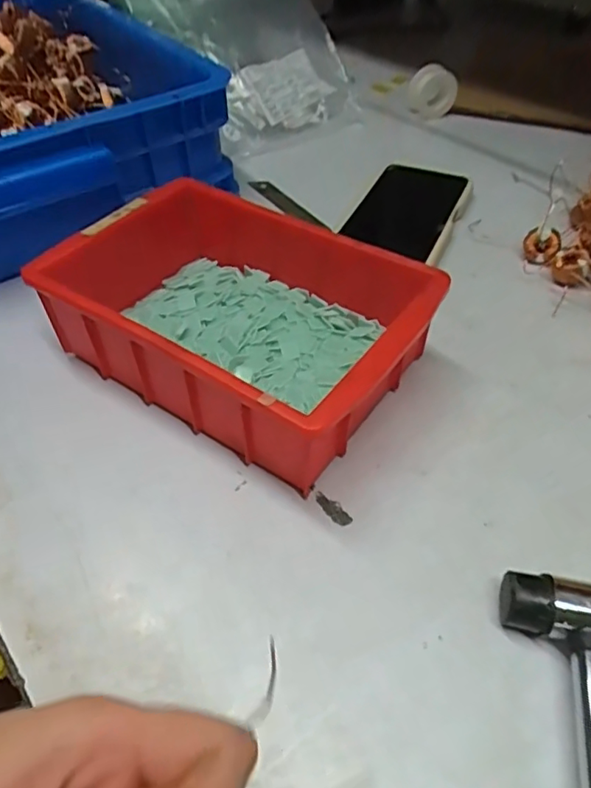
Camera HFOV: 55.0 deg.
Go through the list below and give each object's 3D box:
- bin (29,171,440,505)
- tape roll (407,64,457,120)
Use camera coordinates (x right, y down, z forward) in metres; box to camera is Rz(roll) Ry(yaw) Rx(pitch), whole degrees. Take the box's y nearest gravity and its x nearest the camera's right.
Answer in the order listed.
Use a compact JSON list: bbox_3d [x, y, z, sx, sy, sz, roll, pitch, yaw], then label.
[{"bbox_3d":[-0.032,-0.044,0.326,0.198,0.064,0.133,26,54,23],"label":"bin"},{"bbox_3d":[0.138,-0.307,0.580,0.048,0.053,0.020,14,48,13],"label":"tape roll"}]

